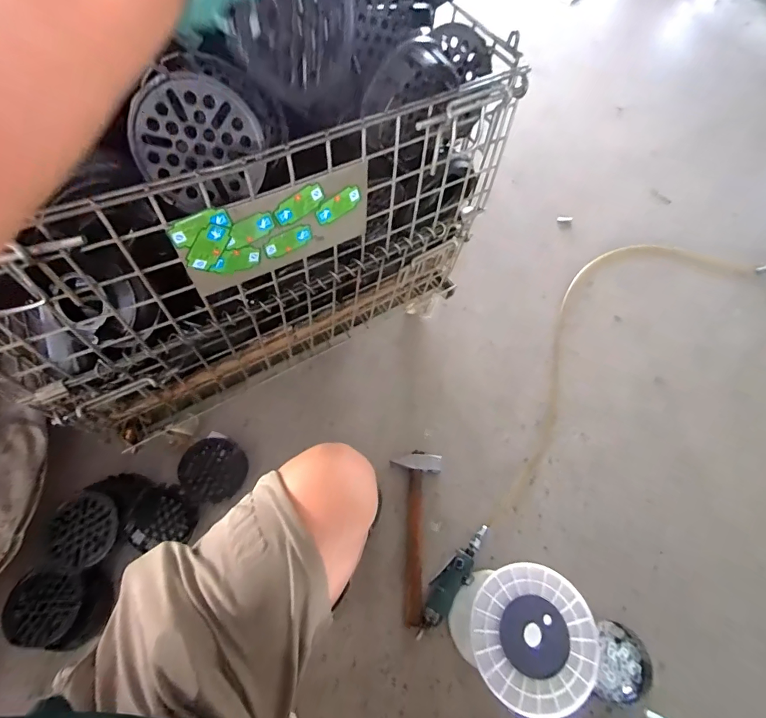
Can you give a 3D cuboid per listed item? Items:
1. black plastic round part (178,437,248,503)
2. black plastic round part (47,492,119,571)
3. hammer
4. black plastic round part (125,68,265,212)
[{"bbox_3d":[-0.364,0.238,0.881,0.132,0.021,0.132,17,56,-27],"label":"black plastic round part"},{"bbox_3d":[-0.557,0.321,0.762,0.116,0.027,0.129,23,64,8],"label":"black plastic round part"},{"bbox_3d":[0.068,0.367,0.872,0.108,0.033,0.336,5,63,-1],"label":"hammer"},{"bbox_3d":[-0.201,-0.231,0.442,0.131,0.124,0.019,-13,31,-6],"label":"black plastic round part"}]

